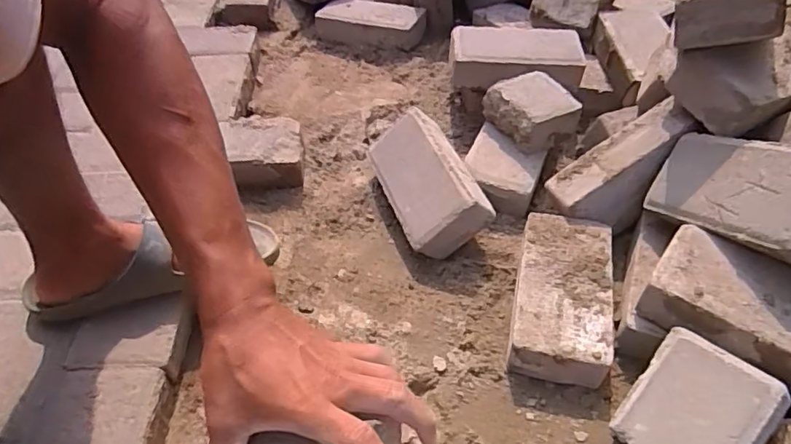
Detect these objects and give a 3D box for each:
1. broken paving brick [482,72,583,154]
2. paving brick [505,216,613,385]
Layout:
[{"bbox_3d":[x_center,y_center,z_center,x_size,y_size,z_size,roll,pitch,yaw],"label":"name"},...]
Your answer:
[{"bbox_3d":[0.204,-0.167,0.826,0.103,0.062,0.113,-20,48,-17],"label":"broken paving brick"},{"bbox_3d":[0.201,0.086,0.668,0.112,0.051,0.212,9,47,11],"label":"paving brick"}]

